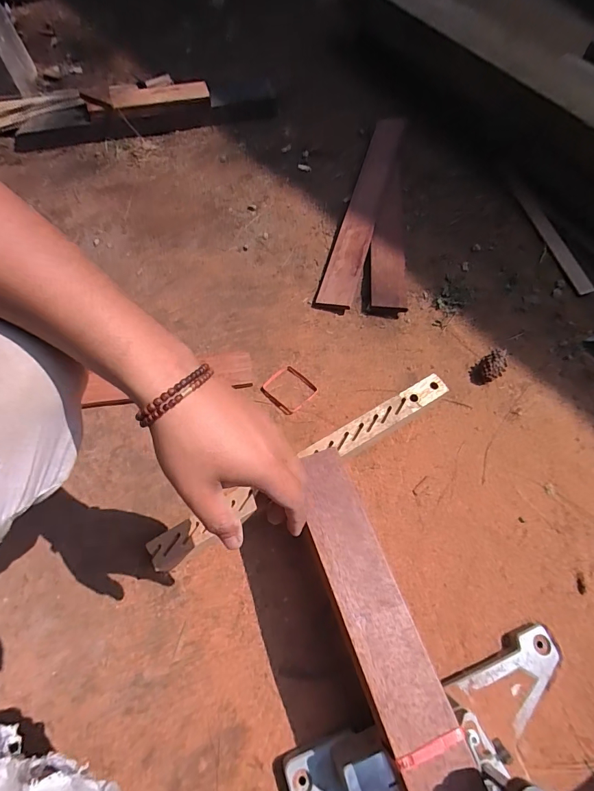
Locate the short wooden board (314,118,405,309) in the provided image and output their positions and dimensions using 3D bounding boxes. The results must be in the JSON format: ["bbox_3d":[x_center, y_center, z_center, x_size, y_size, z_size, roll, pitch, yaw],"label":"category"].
[{"bbox_3d":[0.136,-0.390,0.820,0.070,0.026,0.523,15,70,8],"label":"short wooden board"}]

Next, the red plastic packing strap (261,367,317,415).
[{"bbox_3d":[-0.012,-0.011,0.645,0.070,0.007,0.074,-42,73,-18],"label":"red plastic packing strap"}]

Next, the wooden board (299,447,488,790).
[{"bbox_3d":[0.094,0.263,0.371,0.069,0.013,0.446,-16,65,-9],"label":"wooden board"}]

